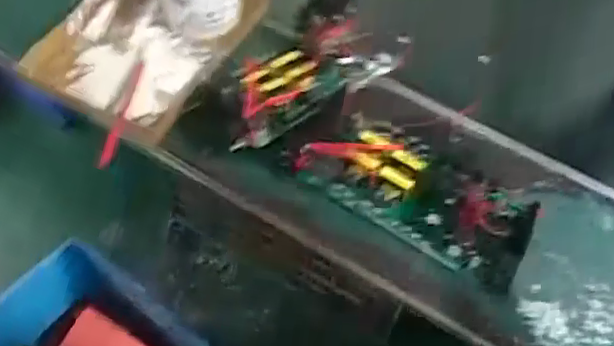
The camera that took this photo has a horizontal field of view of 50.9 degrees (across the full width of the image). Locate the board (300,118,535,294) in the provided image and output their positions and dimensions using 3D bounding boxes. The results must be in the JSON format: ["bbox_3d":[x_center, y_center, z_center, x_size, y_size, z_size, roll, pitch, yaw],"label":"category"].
[{"bbox_3d":[0.144,0.011,0.803,0.287,0.058,0.137,30,58,16],"label":"board"}]

